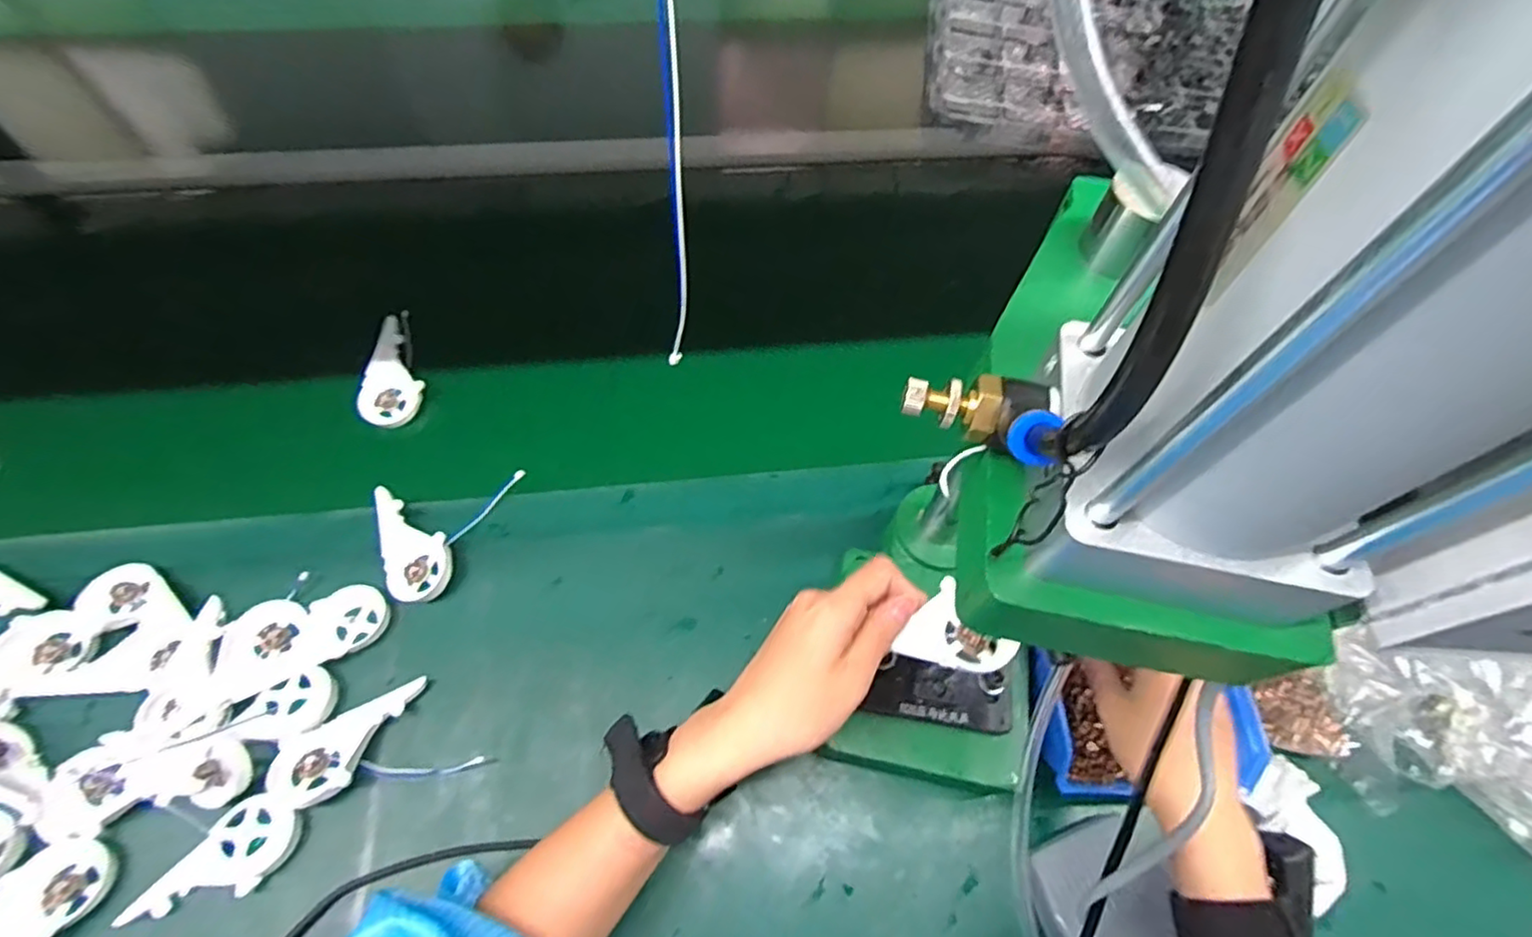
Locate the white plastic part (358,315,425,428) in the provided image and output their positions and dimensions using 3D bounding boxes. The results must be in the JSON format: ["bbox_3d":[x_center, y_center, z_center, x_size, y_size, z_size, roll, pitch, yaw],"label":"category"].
[{"bbox_3d":[-0.322,-0.082,0.562,0.046,0.018,0.092,-4,82,-5],"label":"white plastic part"}]

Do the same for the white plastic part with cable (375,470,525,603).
[{"bbox_3d":[-0.236,0.053,0.486,0.103,0.023,0.088,-6,61,-6],"label":"white plastic part with cable"}]

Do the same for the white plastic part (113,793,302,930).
[{"bbox_3d":[-0.326,0.238,0.387,0.049,0.014,0.093,33,64,15],"label":"white plastic part"}]

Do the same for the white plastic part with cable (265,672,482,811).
[{"bbox_3d":[-0.250,0.176,0.419,0.118,0.014,0.060,-12,62,-10],"label":"white plastic part with cable"}]

